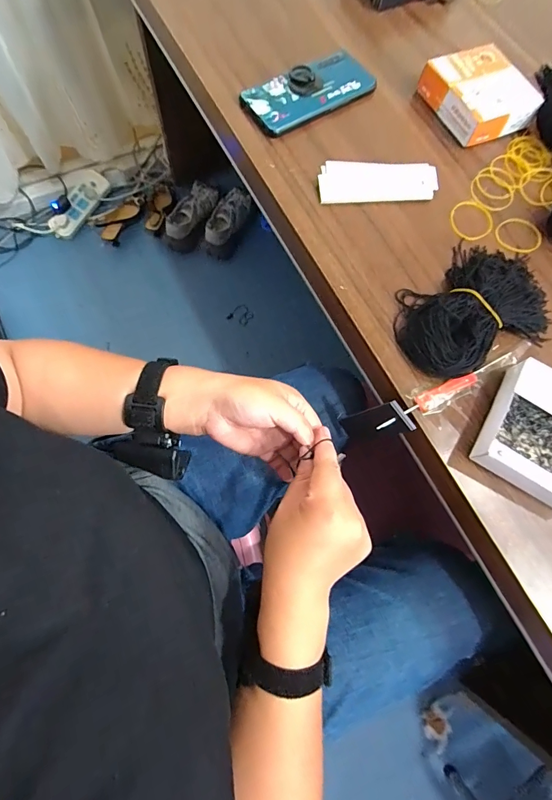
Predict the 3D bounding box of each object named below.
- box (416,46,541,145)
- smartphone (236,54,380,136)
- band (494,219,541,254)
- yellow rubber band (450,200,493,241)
[{"bbox_3d":[0.243,-0.366,0.459,0.105,0.038,0.112,-21,75,-9],"label":"box"},{"bbox_3d":[0.044,-0.365,0.454,0.162,0.013,0.065,-27,89,-11],"label":"smartphone"},{"bbox_3d":[0.266,-0.180,0.417,0.051,0.004,0.045,-2,73,-3],"label":"band"},{"bbox_3d":[0.217,-0.200,0.422,0.056,0.004,0.049,-32,77,-11],"label":"yellow rubber band"}]

